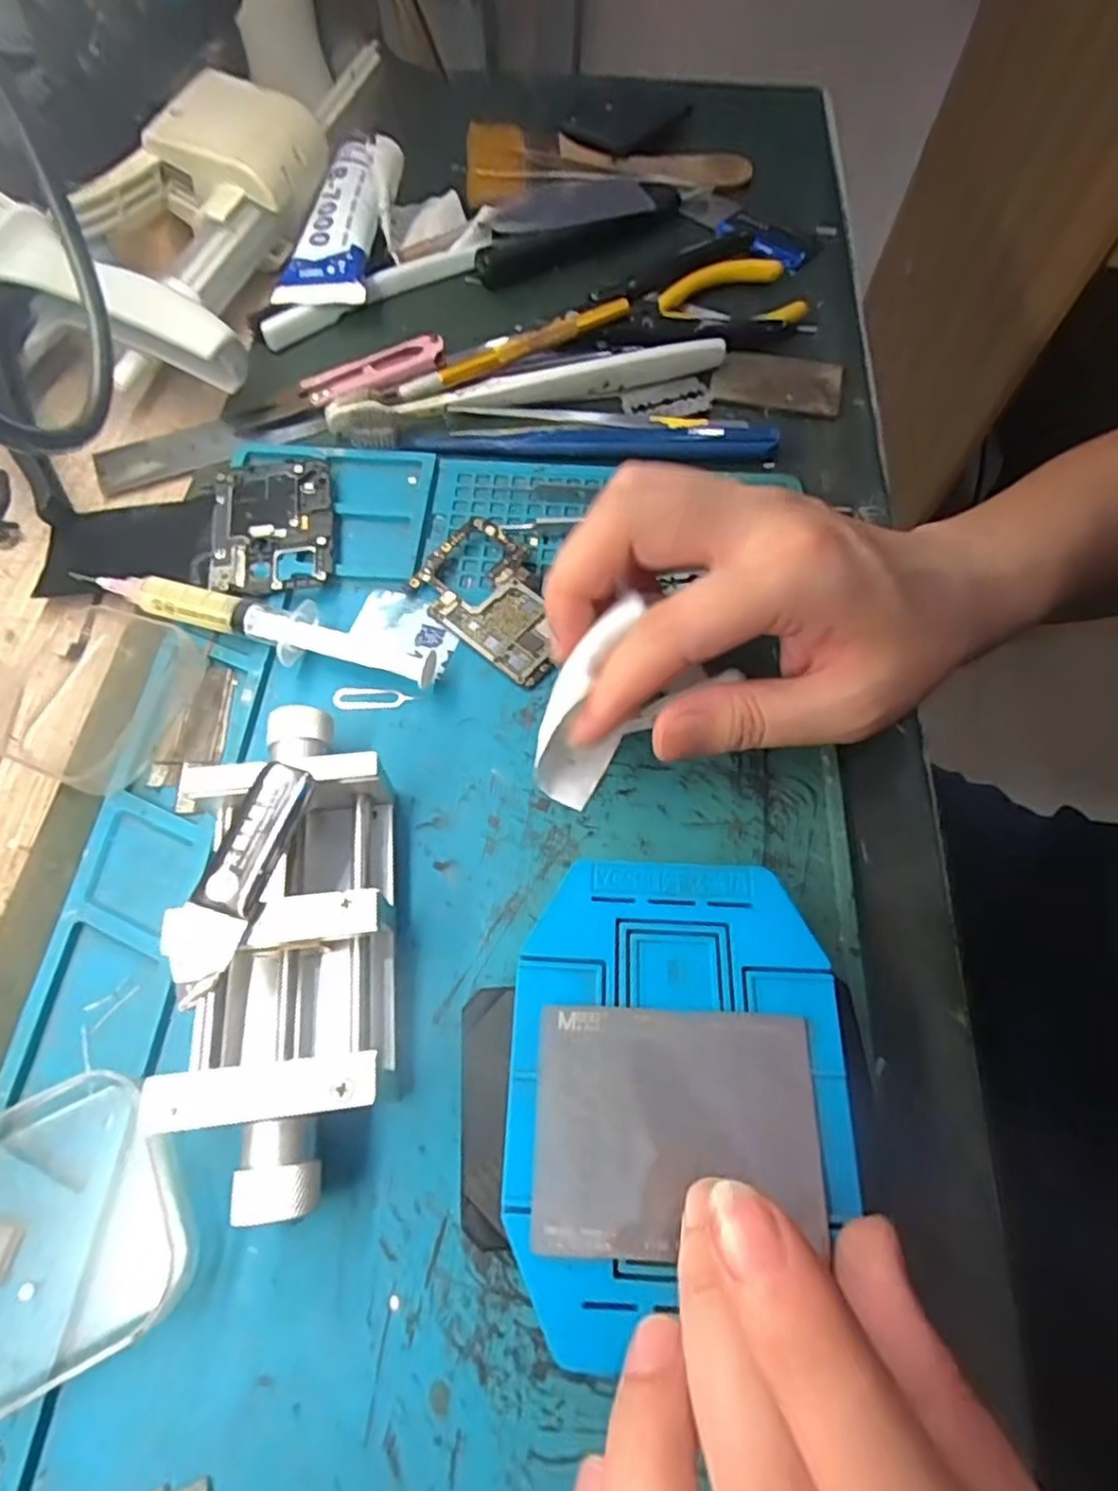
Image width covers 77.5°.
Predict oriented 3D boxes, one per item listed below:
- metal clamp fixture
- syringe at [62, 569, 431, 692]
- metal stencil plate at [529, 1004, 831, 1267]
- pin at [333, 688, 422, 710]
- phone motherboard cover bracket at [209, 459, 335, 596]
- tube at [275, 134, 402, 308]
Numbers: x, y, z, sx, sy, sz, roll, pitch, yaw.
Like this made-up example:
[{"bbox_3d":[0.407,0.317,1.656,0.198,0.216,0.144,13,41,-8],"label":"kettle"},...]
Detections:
[{"bbox_3d":[-0.076,0.054,0.202,0.053,0.031,0.135,-6,65,-3],"label":"metal clamp fixture"},{"bbox_3d":[-0.112,-0.046,0.257,0.138,0.017,0.021,16,65,7],"label":"syringe"},{"bbox_3d":[0.030,0.095,0.173,0.070,0.004,0.054,3,64,1],"label":"metal stencil plate"},{"bbox_3d":[-0.067,-0.017,0.255,0.031,0.004,0.008,-2,70,-3],"label":"pin"},{"bbox_3d":[-0.116,-0.090,0.284,0.047,0.006,0.070,-7,65,-4],"label":"phone motherboard cover bracket"},{"bbox_3d":[-0.111,-0.269,0.356,0.046,0.032,0.112,8,64,3],"label":"tube"}]

